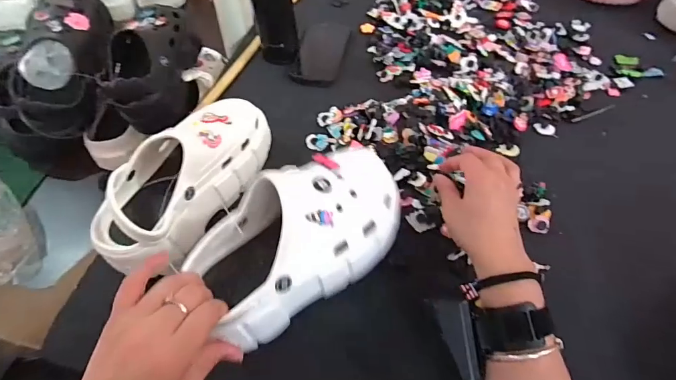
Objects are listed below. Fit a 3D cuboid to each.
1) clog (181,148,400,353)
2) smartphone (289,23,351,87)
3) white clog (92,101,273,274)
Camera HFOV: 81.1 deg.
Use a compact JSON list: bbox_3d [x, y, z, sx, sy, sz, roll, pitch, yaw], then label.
[{"bbox_3d":[-0.037,0.043,0.381,0.226,0.094,0.099,-33,59,-19],"label":"clog"},{"bbox_3d":[-0.029,-0.241,0.694,0.083,0.010,0.166,6,55,8],"label":"smartphone"},{"bbox_3d":[-0.181,-0.020,0.474,0.115,0.106,0.242,21,58,17],"label":"white clog"}]

